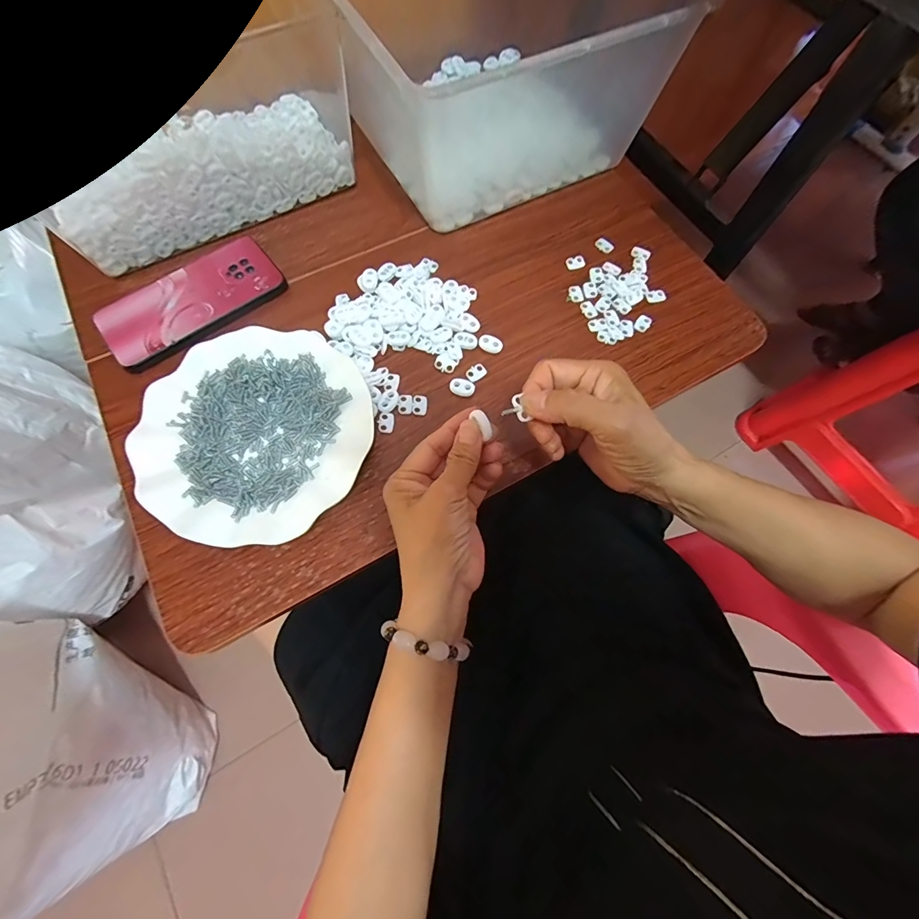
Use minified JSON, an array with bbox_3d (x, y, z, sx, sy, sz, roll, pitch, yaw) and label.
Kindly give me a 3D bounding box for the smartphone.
[{"bbox_3d":[-0.255,-0.154,0.395,0.162,0.015,0.078,-38,76,-14],"label":"smartphone"}]

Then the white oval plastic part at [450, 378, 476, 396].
[{"bbox_3d":[0.003,-0.065,0.371,0.023,0.005,0.015,17,71,4],"label":"white oval plastic part"}]

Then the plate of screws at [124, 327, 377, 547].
[{"bbox_3d":[-0.167,-0.024,0.341,0.180,0.019,0.178,1,70,-1],"label":"plate of screws"}]

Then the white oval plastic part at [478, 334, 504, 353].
[{"bbox_3d":[0.029,-0.108,0.387,0.022,0.006,0.015,38,74,11],"label":"white oval plastic part"}]

